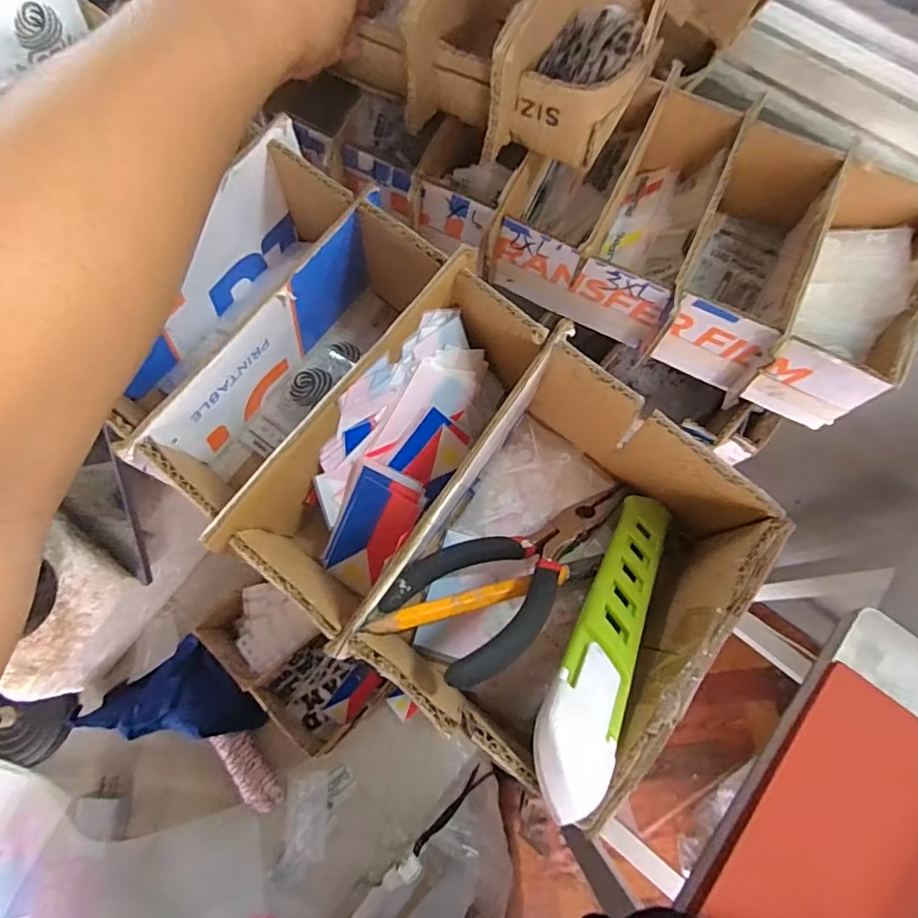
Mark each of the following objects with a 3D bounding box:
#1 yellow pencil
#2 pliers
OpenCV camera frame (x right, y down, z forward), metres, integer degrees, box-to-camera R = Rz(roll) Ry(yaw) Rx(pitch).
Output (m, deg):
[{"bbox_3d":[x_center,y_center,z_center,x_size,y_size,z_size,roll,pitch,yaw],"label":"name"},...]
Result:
[{"bbox_3d":[0.007,0.061,0.236,0.096,0.004,0.008,-10,72,-23],"label":"yellow pencil"},{"bbox_3d":[0.032,0.047,0.247,0.136,0.011,0.056,-27,46,-37],"label":"pliers"}]

